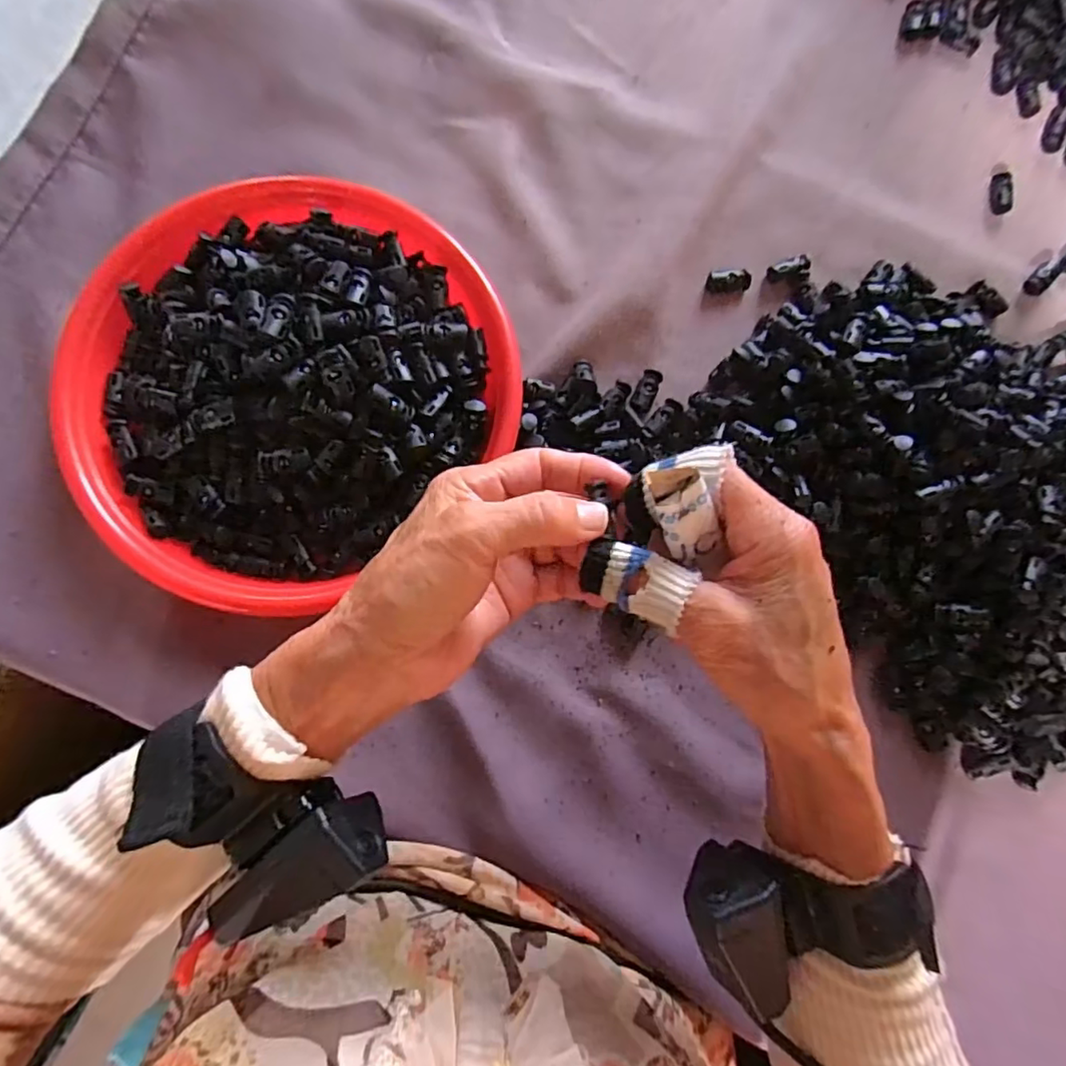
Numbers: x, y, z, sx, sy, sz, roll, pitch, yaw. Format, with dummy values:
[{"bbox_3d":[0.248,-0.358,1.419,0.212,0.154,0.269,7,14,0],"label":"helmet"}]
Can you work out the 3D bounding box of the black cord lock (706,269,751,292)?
[{"bbox_3d":[0.131,-0.167,0.388,0.029,0.007,0.013,1,82,-4],"label":"black cord lock"}]

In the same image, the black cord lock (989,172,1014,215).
[{"bbox_3d":[0.329,-0.240,0.412,0.012,0.011,0.031,5,82,-3],"label":"black cord lock"}]

